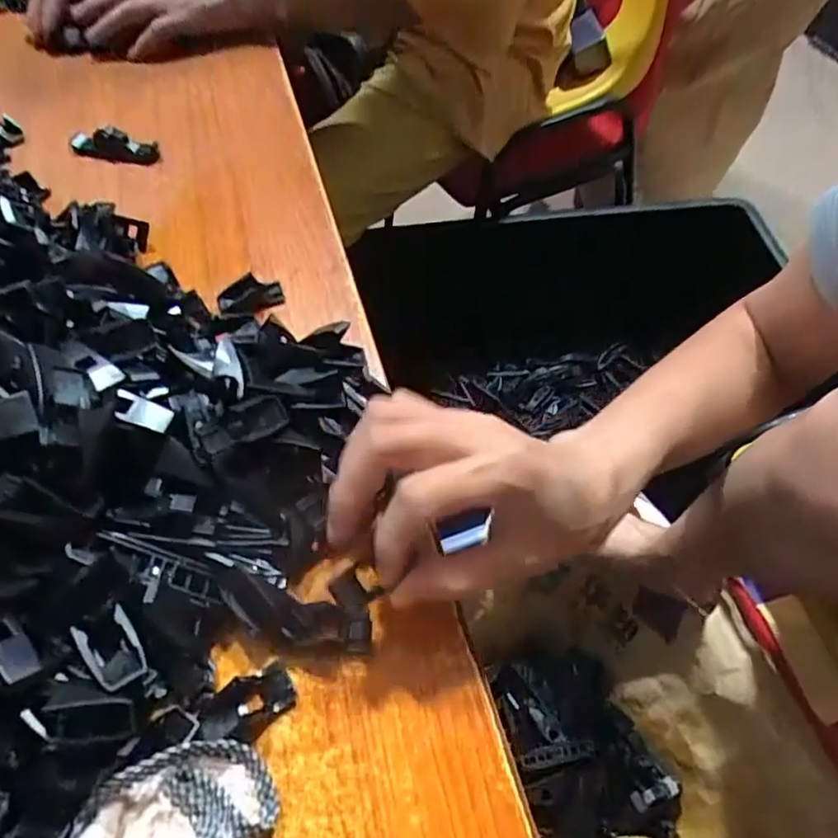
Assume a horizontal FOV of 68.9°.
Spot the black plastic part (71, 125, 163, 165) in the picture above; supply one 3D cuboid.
[{"bbox_3d":[-0.250,-0.224,0.498,0.082,0.021,0.019,13,56,12],"label":"black plastic part"}]

